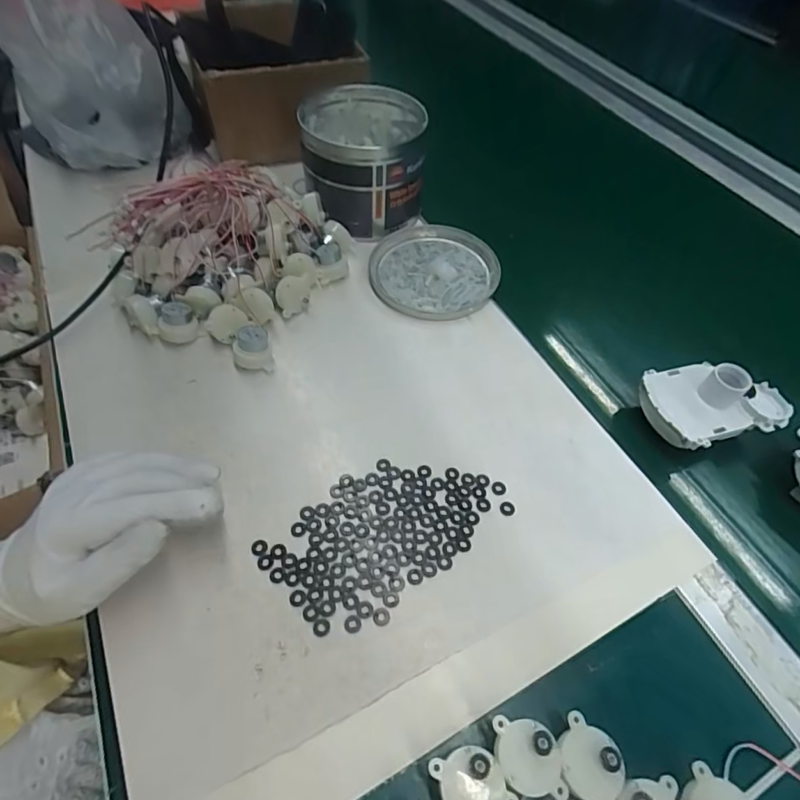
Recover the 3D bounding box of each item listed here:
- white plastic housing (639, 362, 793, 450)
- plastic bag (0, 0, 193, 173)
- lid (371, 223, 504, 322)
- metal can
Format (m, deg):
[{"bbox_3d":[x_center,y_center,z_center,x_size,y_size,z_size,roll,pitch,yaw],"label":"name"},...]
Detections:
[{"bbox_3d":[0.252,0.001,0.390,0.102,0.050,0.070,-8,56,-10],"label":"white plastic housing"},{"bbox_3d":[-0.334,-0.350,0.520,0.150,0.175,0.161,-31,62,-23],"label":"plastic bag"},{"bbox_3d":[0.036,-0.135,0.500,0.129,0.014,0.131,2,54,-3],"label":"lid"},{"bbox_3d":[-0.040,-0.257,0.526,0.125,0.105,0.143,0,55,-4],"label":"metal can"}]

